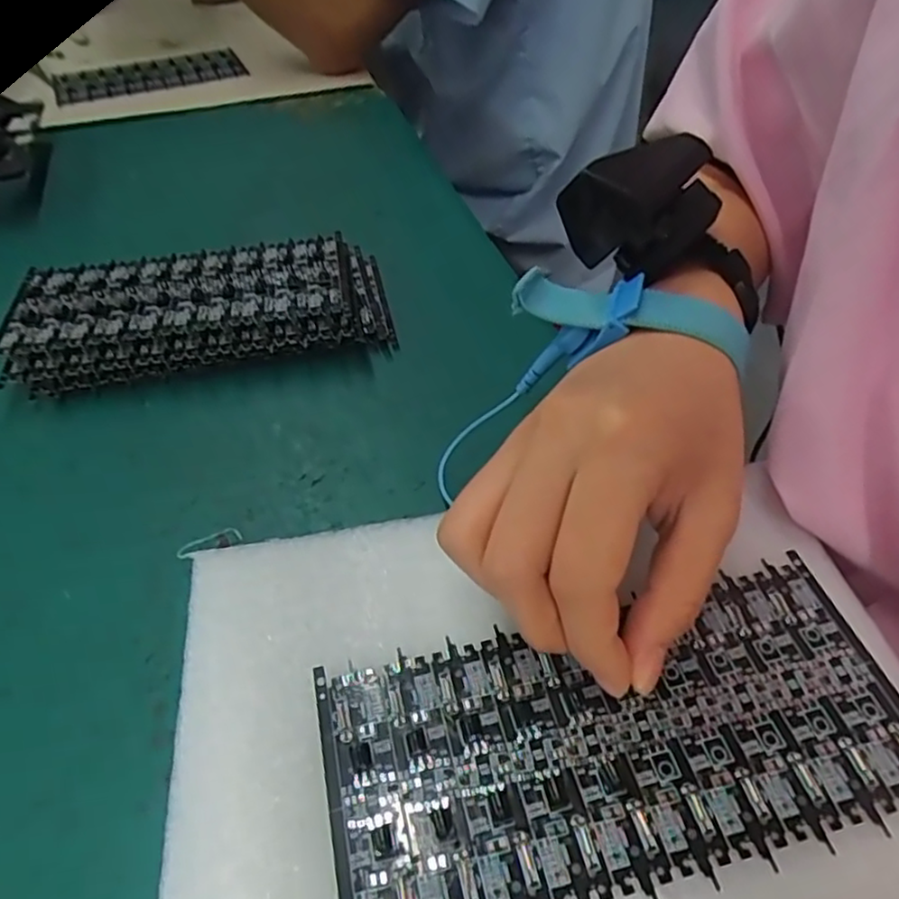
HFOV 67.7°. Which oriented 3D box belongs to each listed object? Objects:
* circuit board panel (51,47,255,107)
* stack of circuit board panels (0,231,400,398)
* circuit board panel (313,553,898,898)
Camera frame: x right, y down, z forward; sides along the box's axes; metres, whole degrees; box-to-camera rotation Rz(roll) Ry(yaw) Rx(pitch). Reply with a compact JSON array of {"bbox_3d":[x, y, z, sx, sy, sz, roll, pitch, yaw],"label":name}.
[{"bbox_3d":[-0.260,-0.323,0.584,0.159,0.015,0.059,-15,48,-7],"label":"circuit board panel"},{"bbox_3d":[-0.122,-0.071,0.337,0.177,0.027,0.079,-11,47,-6],"label":"stack of circuit board panels"},{"bbox_3d":[0.048,0.081,0.191,0.163,0.004,0.073,-11,48,-7],"label":"circuit board panel"}]

